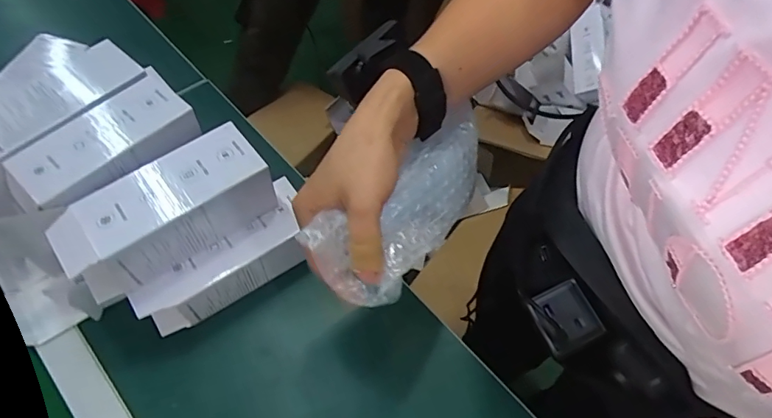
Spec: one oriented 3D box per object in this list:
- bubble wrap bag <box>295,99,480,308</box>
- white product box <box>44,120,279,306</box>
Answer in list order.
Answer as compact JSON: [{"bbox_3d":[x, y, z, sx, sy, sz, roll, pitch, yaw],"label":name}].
[{"bbox_3d":[0.014,-0.006,0.379,0.179,0.050,0.078,-46,112,-28],"label":"bubble wrap bag"},{"bbox_3d":[-0.203,0.002,0.459,0.188,0.077,0.077,-33,66,-20],"label":"white product box"}]

